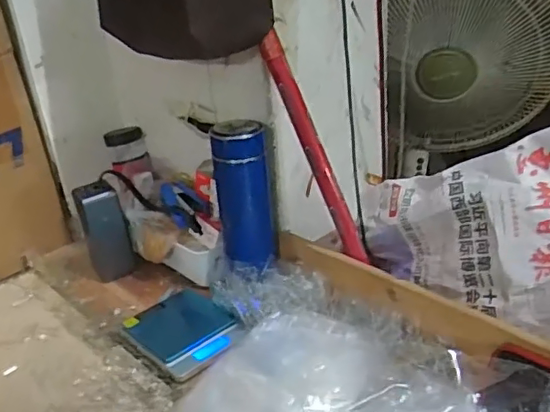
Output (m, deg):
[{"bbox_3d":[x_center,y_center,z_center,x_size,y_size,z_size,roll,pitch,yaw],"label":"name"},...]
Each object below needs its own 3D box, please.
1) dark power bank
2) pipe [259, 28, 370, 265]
[{"bbox_3d":[-0.232,0.038,0.787,0.055,0.131,0.044,-19,30,-24],"label":"dark power bank"},{"bbox_3d":[0.046,-0.057,0.642,0.021,0.270,0.020,-13,18,39],"label":"pipe"}]

